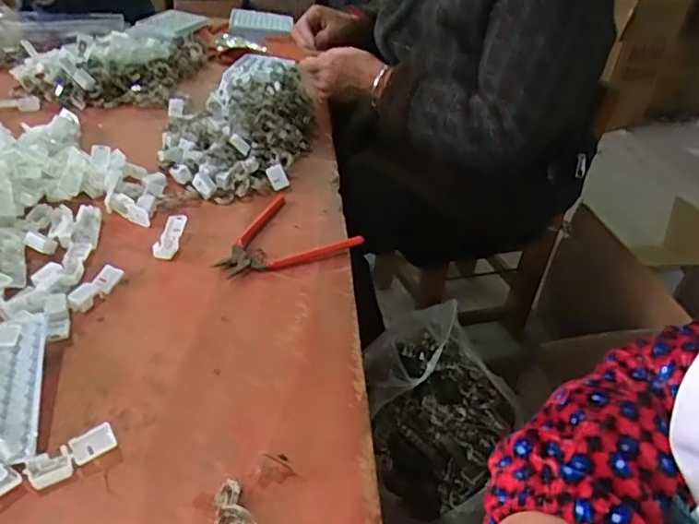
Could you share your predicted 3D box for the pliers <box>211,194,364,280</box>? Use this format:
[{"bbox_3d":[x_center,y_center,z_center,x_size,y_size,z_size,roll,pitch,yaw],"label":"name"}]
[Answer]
[{"bbox_3d":[-0.073,-0.020,0.588,0.115,0.018,0.129,32,44,30],"label":"pliers"}]

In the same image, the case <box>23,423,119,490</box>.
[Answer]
[{"bbox_3d":[-0.185,0.129,0.383,0.056,0.013,0.019,-21,45,-31],"label":"case"}]

